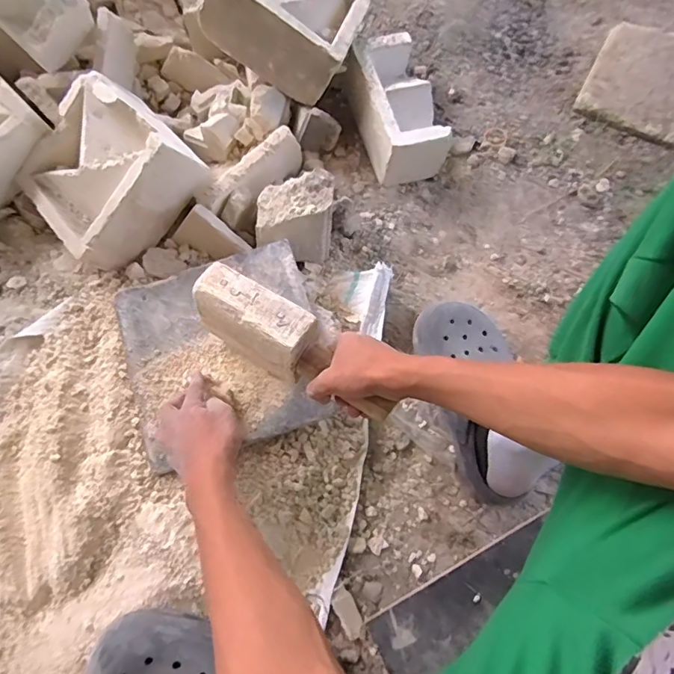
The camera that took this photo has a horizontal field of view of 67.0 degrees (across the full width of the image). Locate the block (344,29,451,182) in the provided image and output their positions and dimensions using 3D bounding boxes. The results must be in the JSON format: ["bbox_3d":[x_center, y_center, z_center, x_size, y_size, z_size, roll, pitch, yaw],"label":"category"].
[{"bbox_3d":[0.093,-0.359,0.804,0.108,0.103,0.198,-19,75,-9],"label":"block"}]

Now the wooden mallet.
[{"bbox_3d":[-0.048,0.013,0.561,0.243,0.078,0.063,34,73,6],"label":"wooden mallet"}]

